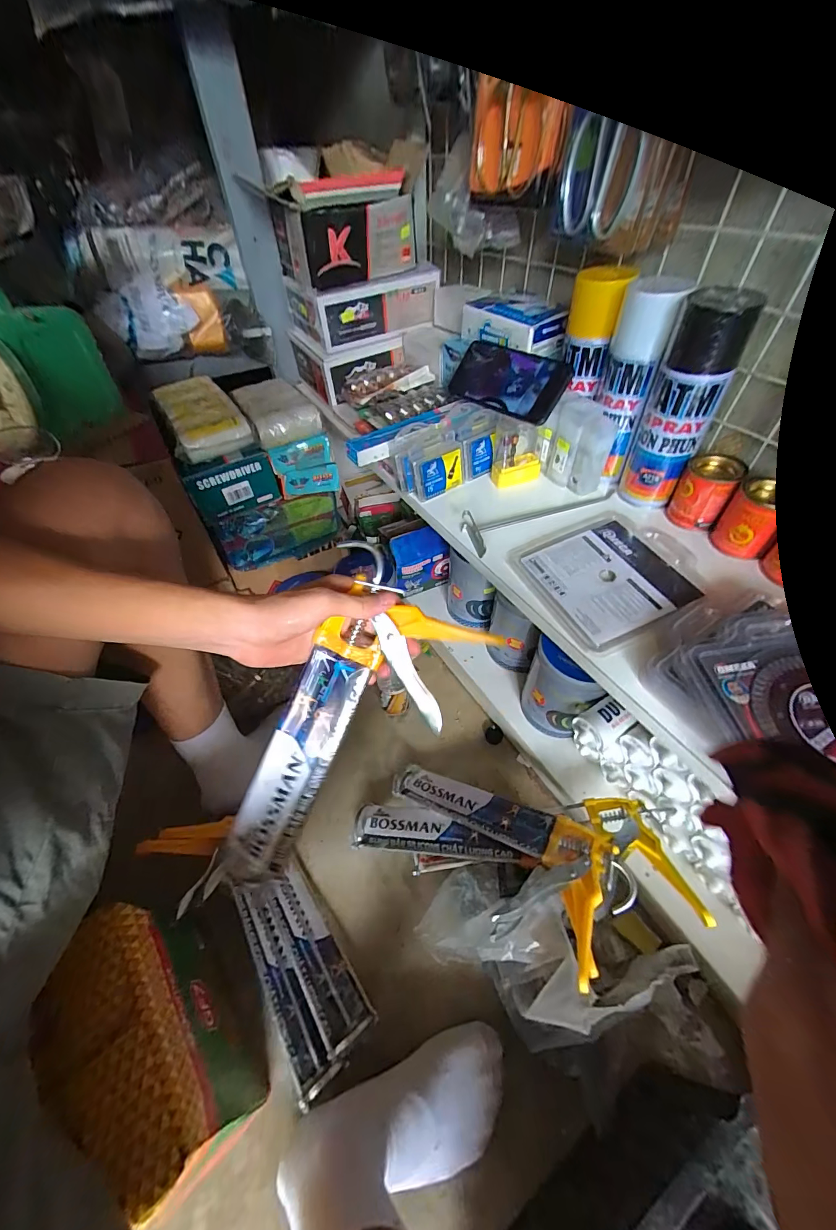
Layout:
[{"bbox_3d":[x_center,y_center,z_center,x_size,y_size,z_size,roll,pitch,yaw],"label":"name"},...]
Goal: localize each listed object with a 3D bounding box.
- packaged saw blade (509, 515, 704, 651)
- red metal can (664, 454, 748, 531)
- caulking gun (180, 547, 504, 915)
[{"bbox_3d":[0.208,-0.049,0.430,0.167,0.011,0.152,-19,51,-14],"label":"packaged saw blade"},{"bbox_3d":[0.320,-0.137,0.449,0.053,0.068,0.048,32,57,26],"label":"red metal can"},{"bbox_3d":[-0.086,0.124,0.372,0.123,0.073,0.349,38,97,29],"label":"caulking gun"}]

